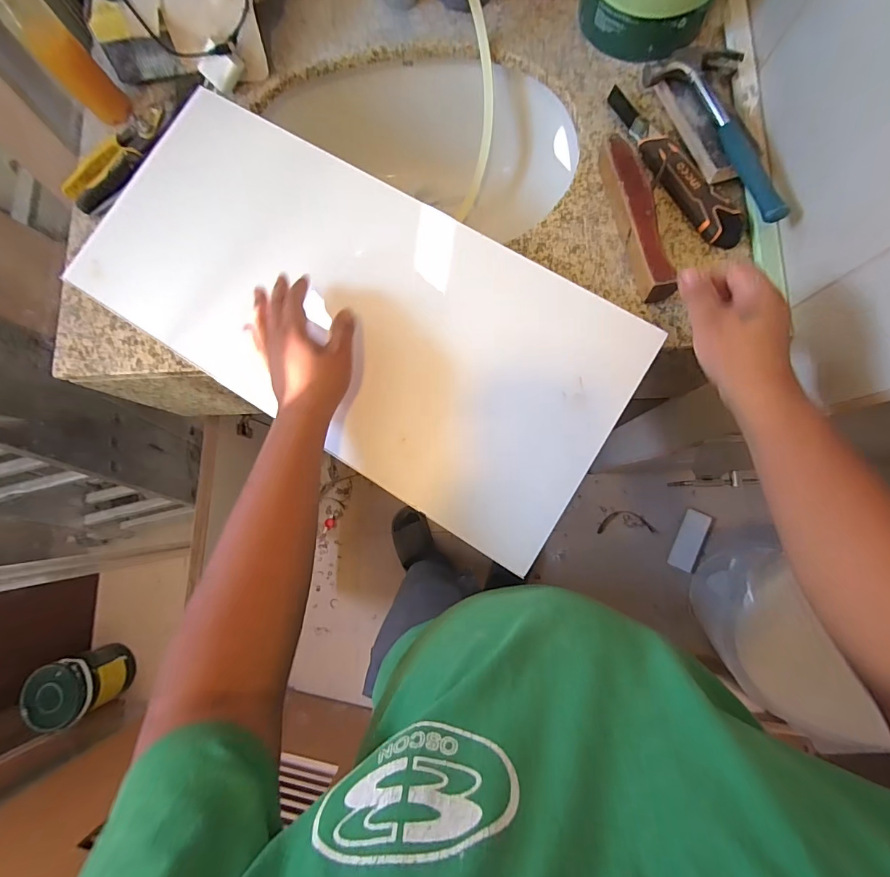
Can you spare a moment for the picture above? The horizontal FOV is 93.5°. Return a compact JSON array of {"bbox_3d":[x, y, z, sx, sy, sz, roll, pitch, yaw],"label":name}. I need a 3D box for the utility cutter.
[{"bbox_3d":[0.277,-0.334,0.509,0.053,0.029,0.244,-33,81,-1],"label":"utility cutter"}]

